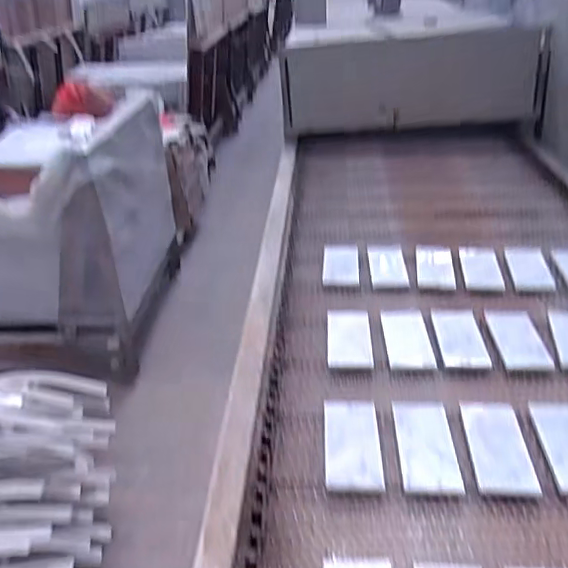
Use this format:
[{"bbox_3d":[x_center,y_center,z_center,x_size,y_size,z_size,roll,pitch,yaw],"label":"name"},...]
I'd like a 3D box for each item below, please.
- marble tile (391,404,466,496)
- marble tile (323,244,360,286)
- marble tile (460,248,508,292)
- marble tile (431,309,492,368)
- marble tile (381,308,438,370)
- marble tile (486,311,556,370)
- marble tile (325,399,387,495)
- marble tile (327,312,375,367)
[{"bbox_3d":[0.203,0.230,0.808,0.079,0.012,0.161,-2,25,5],"label":"marble tile"},{"bbox_3d":[0.131,-0.049,1.286,0.079,0.016,0.168,-2,25,6],"label":"marble tile"},{"bbox_3d":[0.446,-0.041,1.273,0.084,0.005,0.188,0,26,11],"label":"marble tile"},{"bbox_3d":[0.324,0.095,1.039,0.084,0.006,0.170,-2,25,6],"label":"marble tile"},{"bbox_3d":[0.226,0.097,1.035,0.082,0.006,0.178,-3,25,4],"label":"marble tile"},{"bbox_3d":[0.428,0.100,1.030,0.087,0.012,0.172,-2,25,6],"label":"marble tile"},{"bbox_3d":[0.099,0.227,0.805,0.078,0.010,0.168,3,30,1],"label":"marble tile"},{"bbox_3d":[0.120,0.099,1.033,0.078,0.012,0.160,-2,25,5],"label":"marble tile"}]

